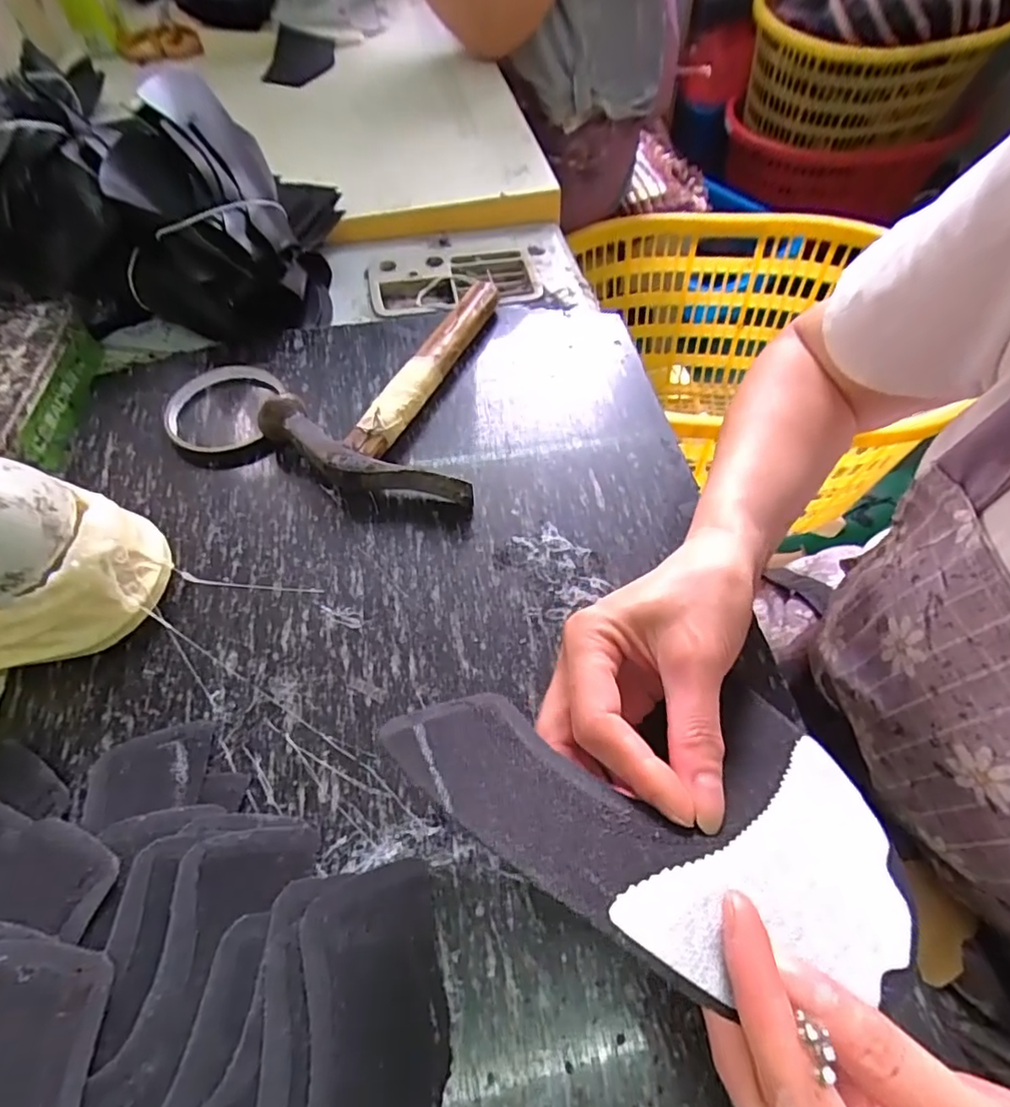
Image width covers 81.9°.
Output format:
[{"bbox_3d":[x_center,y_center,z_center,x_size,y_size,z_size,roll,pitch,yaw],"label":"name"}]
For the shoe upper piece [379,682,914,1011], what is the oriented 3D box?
[{"bbox_3d":[0.051,0.095,0.208,0.172,0.068,0.105,-6,58,-4],"label":"shoe upper piece"}]

